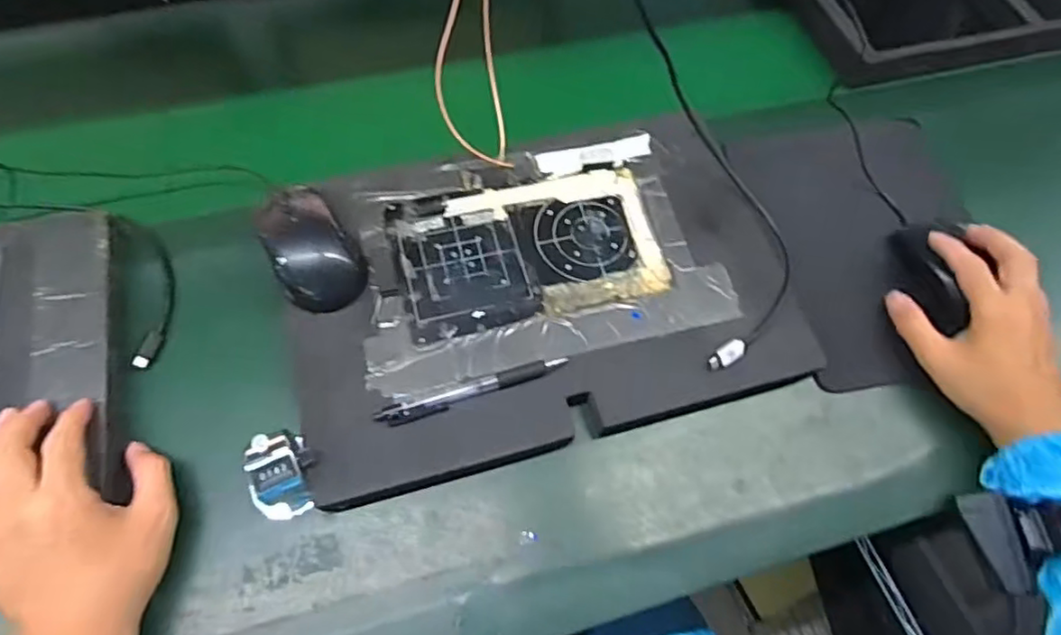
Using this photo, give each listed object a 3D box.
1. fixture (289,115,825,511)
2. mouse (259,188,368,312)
[{"bbox_3d":[0.008,-0.027,0.506,0.380,0.039,0.264,-13,65,-10],"label":"fixture"},{"bbox_3d":[-0.175,-0.058,0.489,0.062,0.036,0.108,-25,68,-15],"label":"mouse"}]

